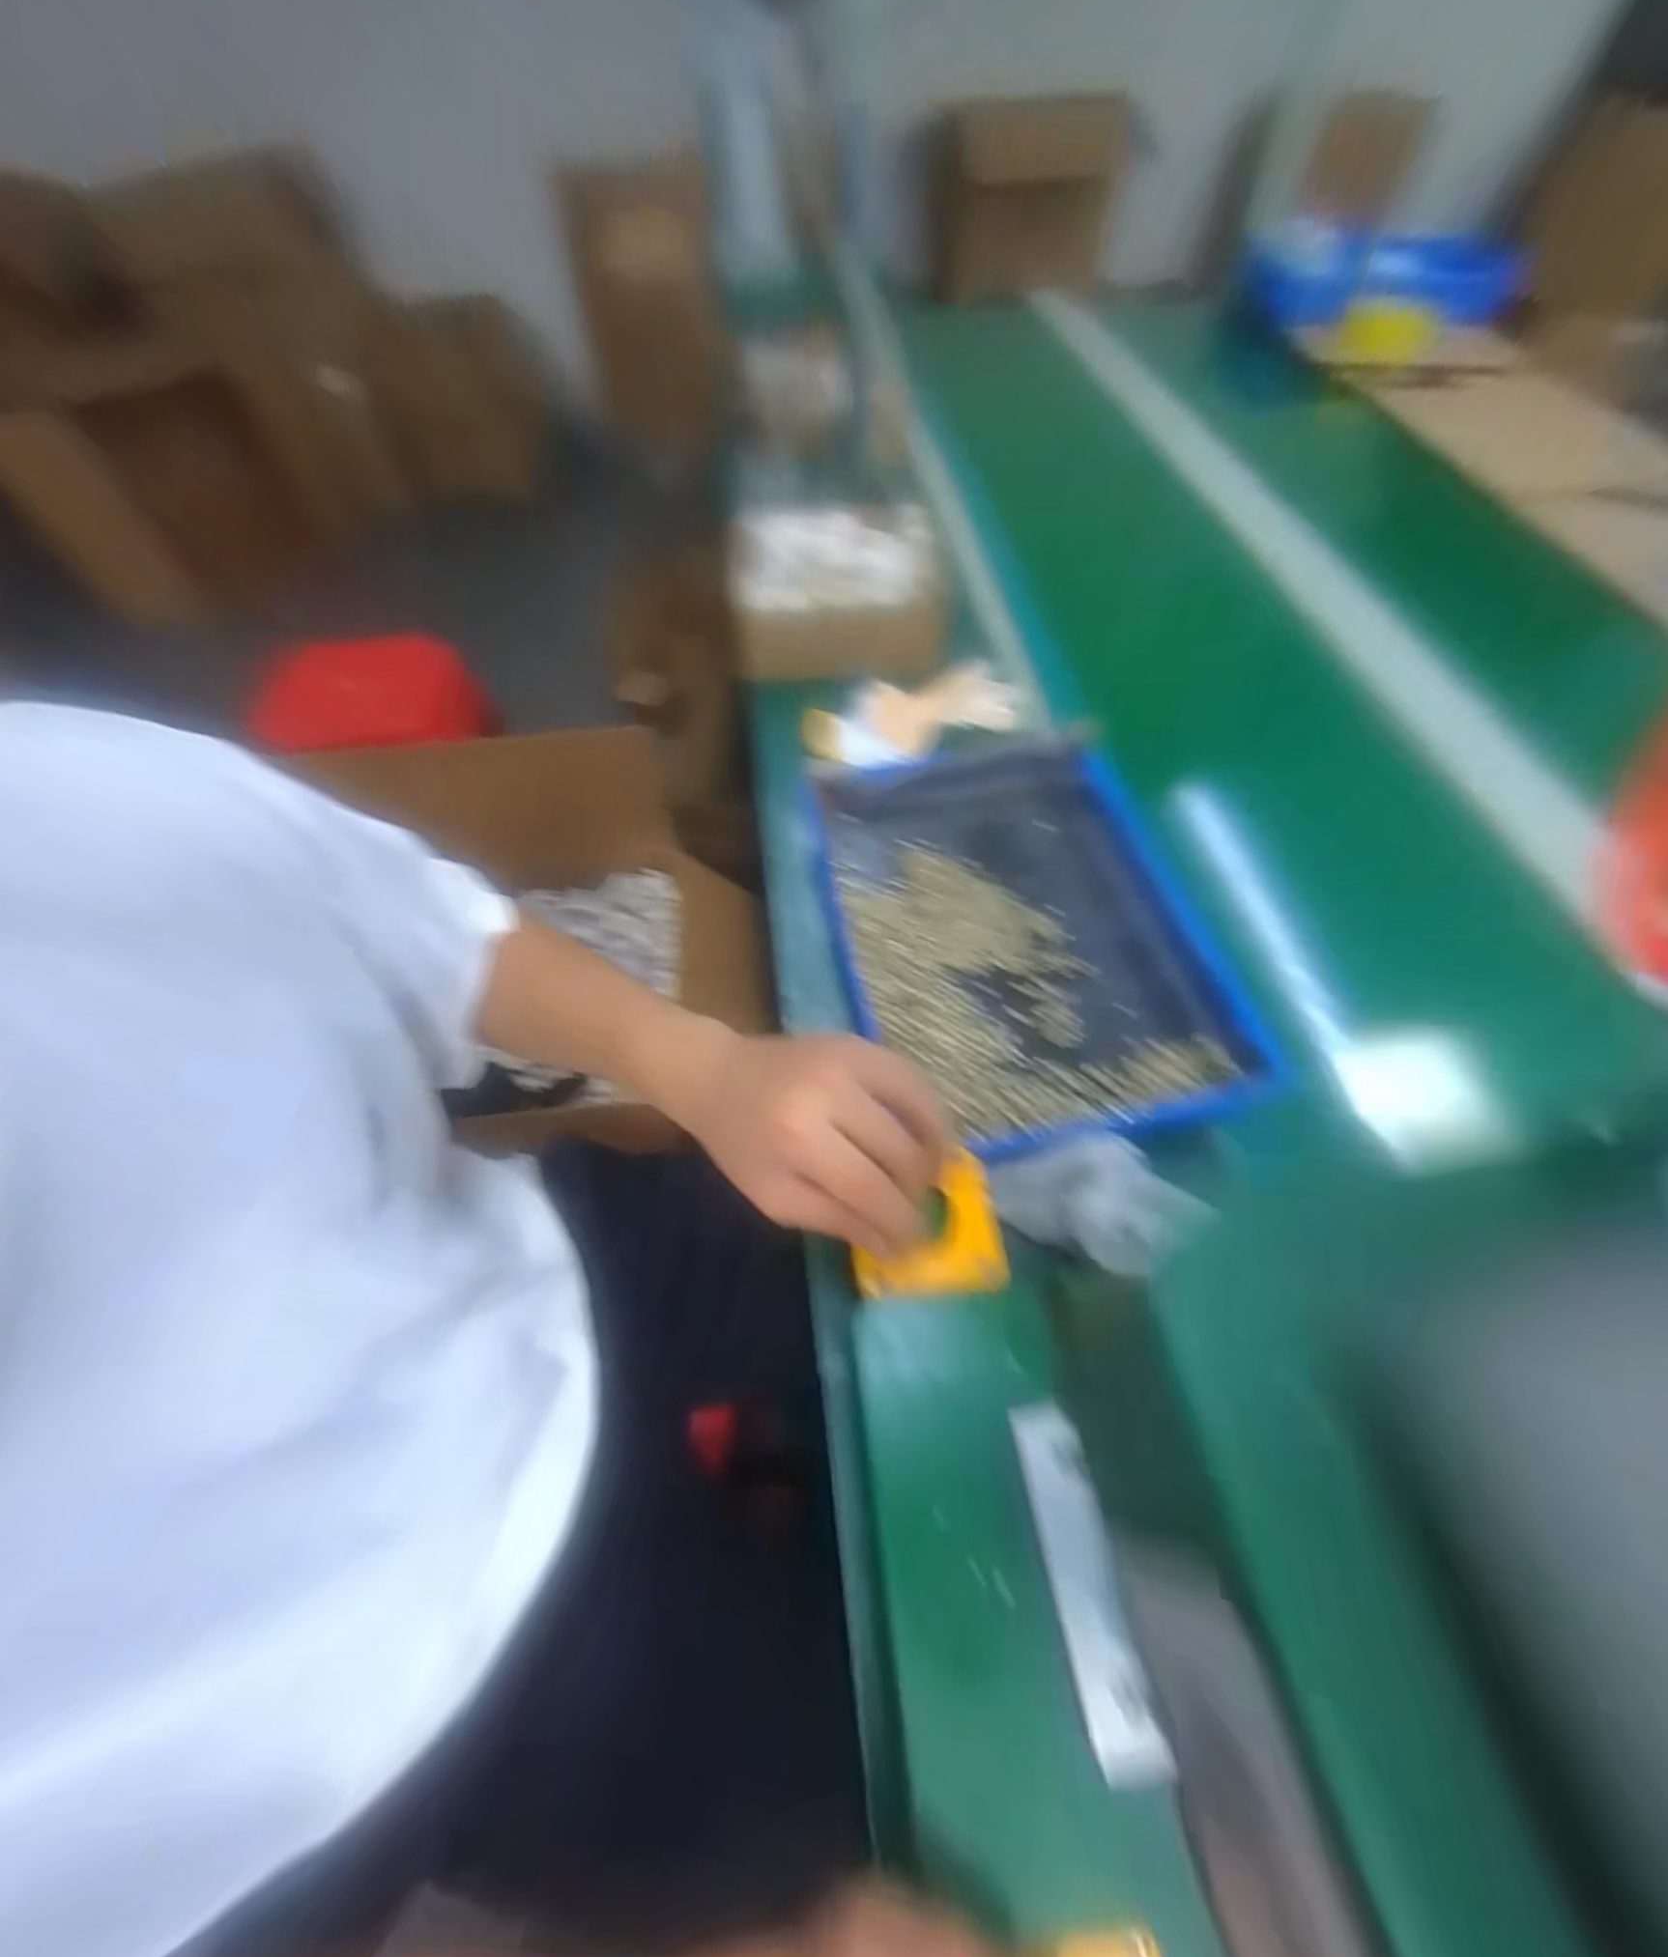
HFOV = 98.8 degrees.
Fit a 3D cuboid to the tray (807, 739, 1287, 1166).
[{"bbox_3d":[0.129,-0.040,0.512,0.242,0.035,0.332,-8,57,-4],"label":"tray"}]

